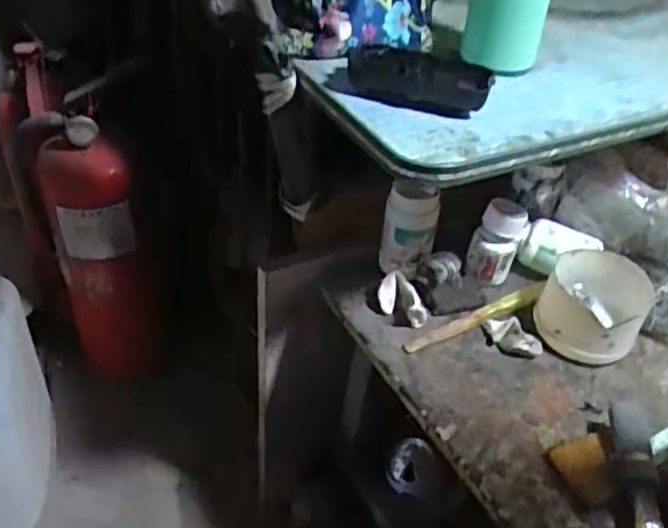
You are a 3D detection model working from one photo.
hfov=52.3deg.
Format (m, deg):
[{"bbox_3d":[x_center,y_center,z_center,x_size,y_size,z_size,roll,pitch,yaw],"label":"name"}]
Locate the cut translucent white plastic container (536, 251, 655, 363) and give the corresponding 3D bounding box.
[{"bbox_3d":[0.232,0.038,0.613,0.086,0.055,0.099,21,43,19],"label":"cut translucent white plastic container"}]

